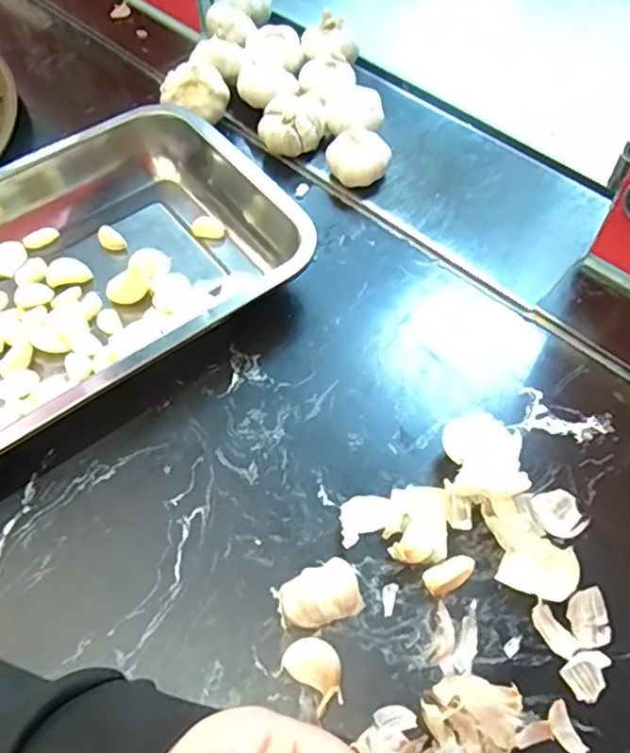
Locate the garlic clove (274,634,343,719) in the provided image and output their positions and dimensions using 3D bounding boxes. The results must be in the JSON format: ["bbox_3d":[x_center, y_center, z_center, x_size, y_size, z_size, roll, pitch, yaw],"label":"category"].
[{"bbox_3d":[0.000,0.149,0.322,0.034,0.013,0.027,34,64,19],"label":"garlic clove"}]

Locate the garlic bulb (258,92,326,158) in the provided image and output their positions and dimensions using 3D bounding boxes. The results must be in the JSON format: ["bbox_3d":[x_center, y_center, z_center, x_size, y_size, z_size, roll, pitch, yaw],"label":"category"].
[{"bbox_3d":[-0.019,-0.209,0.544,0.055,0.045,0.047,4,58,3],"label":"garlic bulb"}]

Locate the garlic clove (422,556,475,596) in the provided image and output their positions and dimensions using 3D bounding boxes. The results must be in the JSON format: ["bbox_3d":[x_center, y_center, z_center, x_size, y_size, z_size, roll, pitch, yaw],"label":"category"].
[{"bbox_3d":[0.073,0.108,0.347,0.028,0.011,0.014,-23,61,-13],"label":"garlic clove"}]

